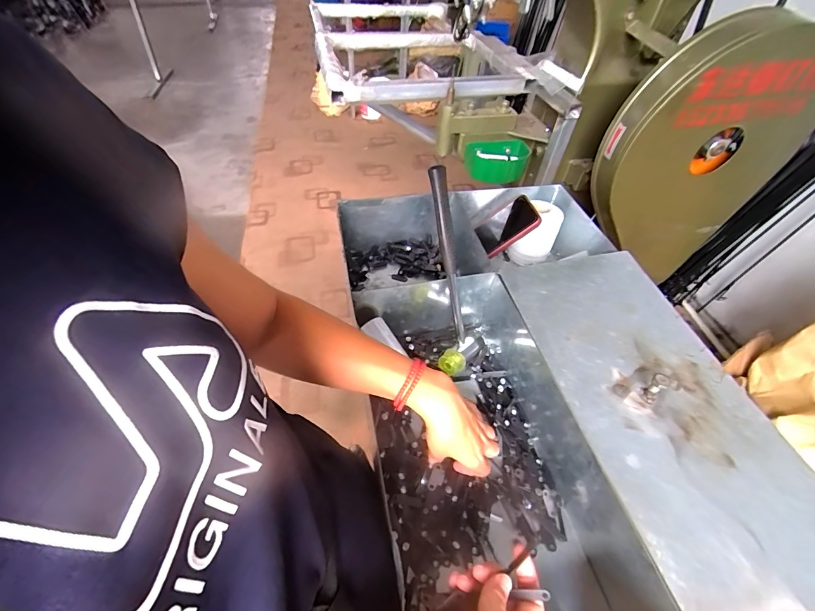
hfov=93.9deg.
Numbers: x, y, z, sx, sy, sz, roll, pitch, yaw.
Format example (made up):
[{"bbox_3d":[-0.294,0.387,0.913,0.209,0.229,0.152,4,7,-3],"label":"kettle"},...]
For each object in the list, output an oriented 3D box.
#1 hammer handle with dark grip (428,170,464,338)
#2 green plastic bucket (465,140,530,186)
[{"bbox_3d":[0.058,-0.059,0.506,0.021,0.241,0.017,-24,31,-20],"label":"hammer handle with dark grip"},{"bbox_3d":[0.207,-0.340,0.902,0.144,0.079,0.065,8,49,4],"label":"green plastic bucket"}]

